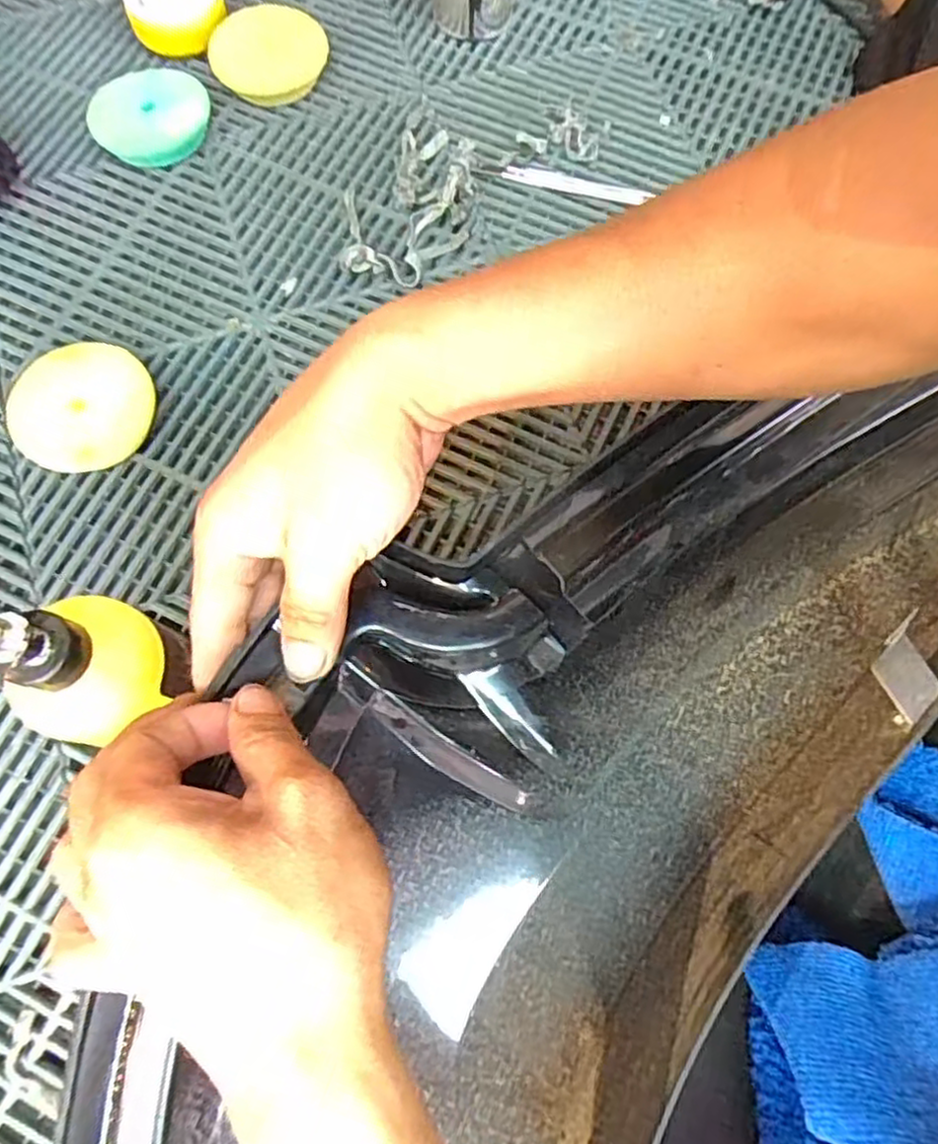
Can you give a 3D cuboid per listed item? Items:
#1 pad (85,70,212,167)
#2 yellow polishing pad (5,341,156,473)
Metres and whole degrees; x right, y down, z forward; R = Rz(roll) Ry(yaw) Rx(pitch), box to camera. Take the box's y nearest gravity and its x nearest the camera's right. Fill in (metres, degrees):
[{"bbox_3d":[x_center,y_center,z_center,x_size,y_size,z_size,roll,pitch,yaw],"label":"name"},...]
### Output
[{"bbox_3d":[-0.265,-0.376,0.605,0.096,0.033,0.090,-17,73,-6],"label":"pad"},{"bbox_3d":[-0.275,-0.114,0.519,0.097,0.036,0.096,6,72,1],"label":"yellow polishing pad"}]

